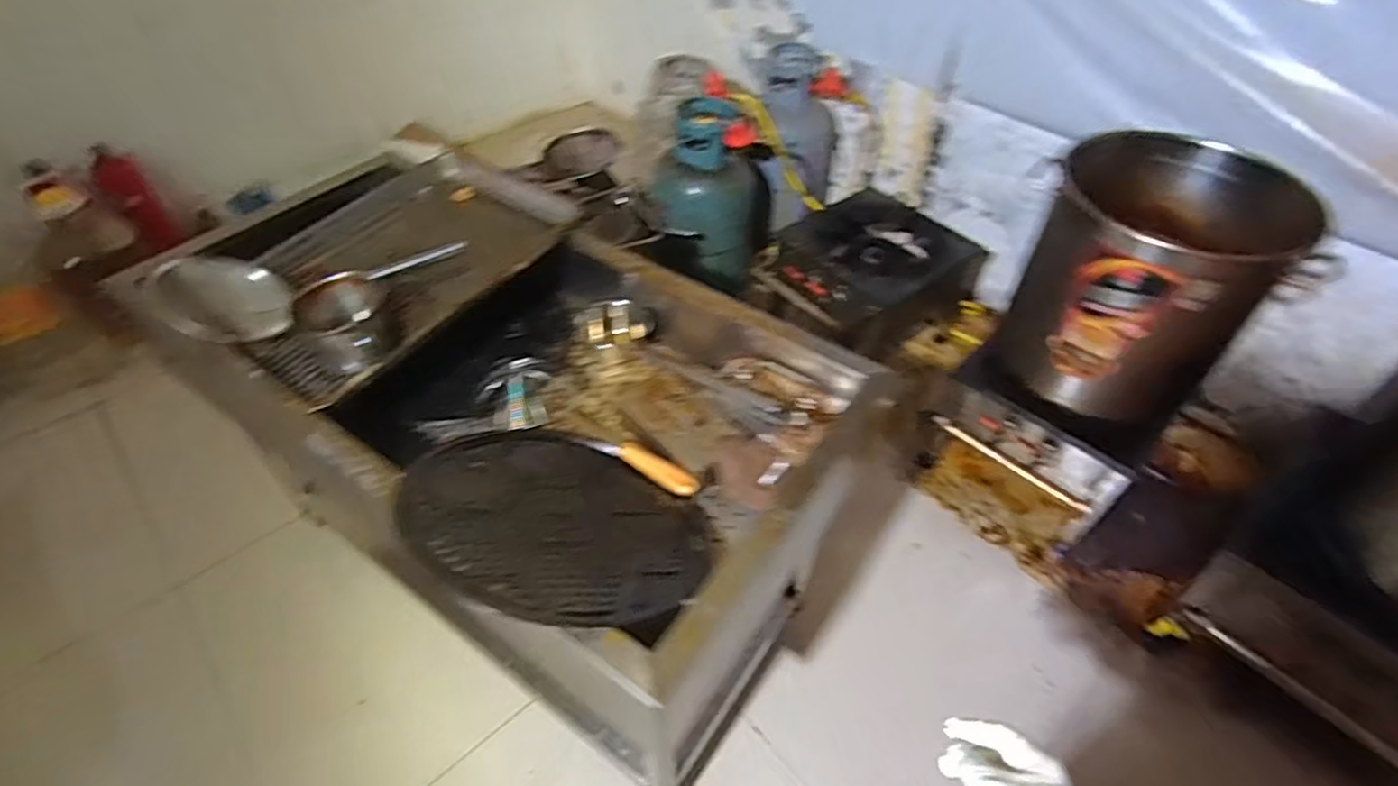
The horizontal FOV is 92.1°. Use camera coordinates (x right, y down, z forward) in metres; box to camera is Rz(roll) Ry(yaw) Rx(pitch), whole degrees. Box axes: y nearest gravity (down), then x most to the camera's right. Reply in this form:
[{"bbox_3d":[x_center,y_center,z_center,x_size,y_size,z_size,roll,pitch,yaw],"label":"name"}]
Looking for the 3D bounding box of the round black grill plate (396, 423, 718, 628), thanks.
[{"bbox_3d":[-0.181,0.164,0.890,0.393,0.026,0.356,29,27,21],"label":"round black grill plate"}]

